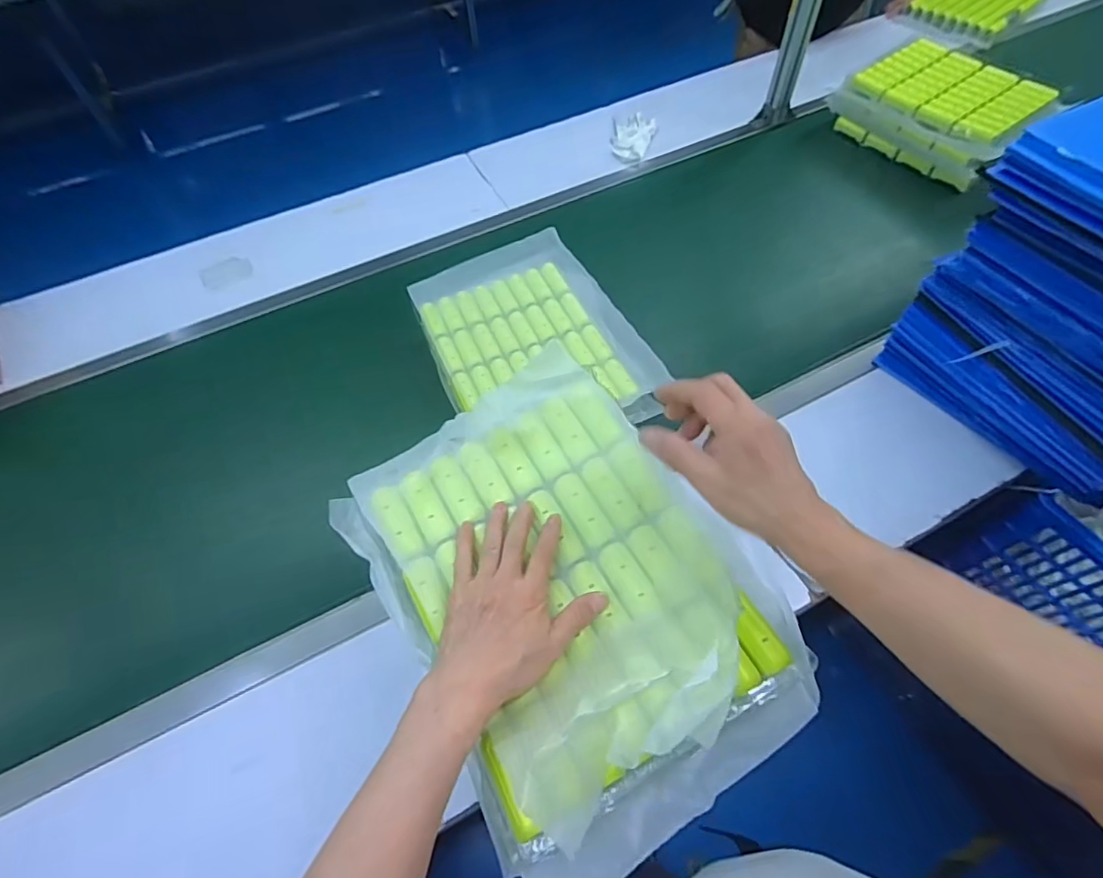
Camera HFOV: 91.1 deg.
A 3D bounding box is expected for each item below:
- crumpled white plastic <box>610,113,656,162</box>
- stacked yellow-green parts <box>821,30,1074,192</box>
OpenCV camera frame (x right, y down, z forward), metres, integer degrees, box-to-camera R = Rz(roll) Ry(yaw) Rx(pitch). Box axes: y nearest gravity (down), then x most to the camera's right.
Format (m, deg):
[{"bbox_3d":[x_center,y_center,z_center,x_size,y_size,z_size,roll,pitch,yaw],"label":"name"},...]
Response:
[{"bbox_3d":[0.194,-0.718,1.285,0.102,0.021,0.192,5,59,6],"label":"crumpled white plastic"},{"bbox_3d":[0.848,-0.707,1.181,0.268,0.132,0.370,-29,61,-14],"label":"stacked yellow-green parts"}]

